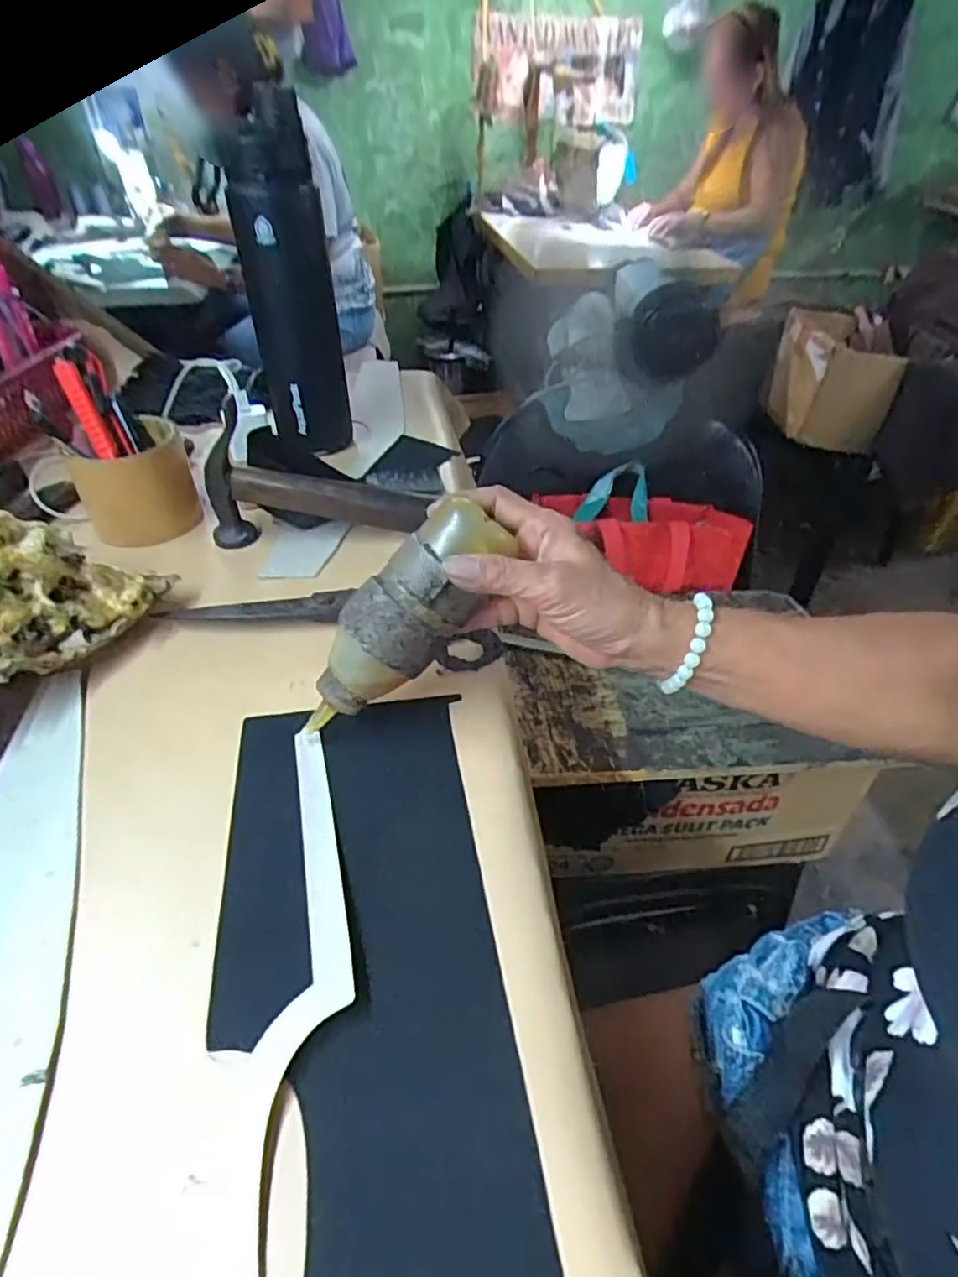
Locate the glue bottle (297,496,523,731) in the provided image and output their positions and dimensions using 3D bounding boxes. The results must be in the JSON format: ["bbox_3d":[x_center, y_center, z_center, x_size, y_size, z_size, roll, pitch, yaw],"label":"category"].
[{"bbox_3d":[-0.039,-0.004,0.334,0.141,0.048,0.047,-52,51,9],"label":"glue bottle"}]

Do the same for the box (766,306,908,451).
[{"bbox_3d":[0.865,-0.640,1.612,0.213,0.245,0.263,3,41,2],"label":"box"}]

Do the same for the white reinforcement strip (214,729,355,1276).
[{"bbox_3d":[-0.064,0.168,0.229,0.054,0.011,0.333,-17,44,-6],"label":"white reinforcement strip"}]

